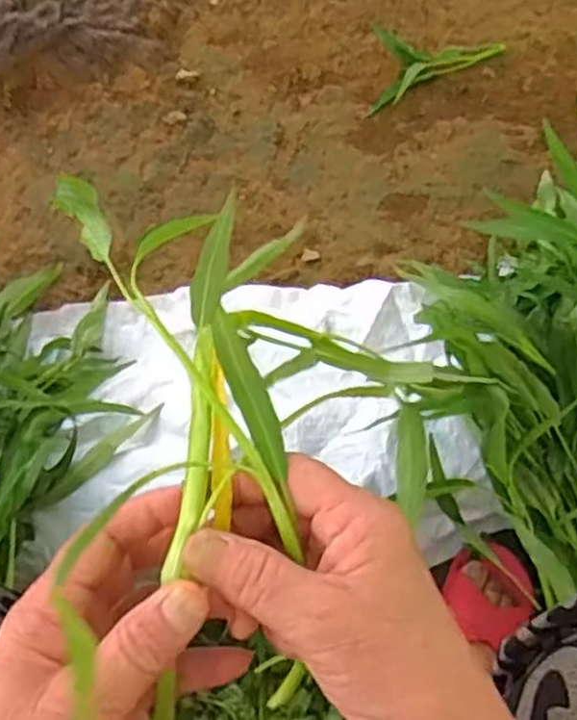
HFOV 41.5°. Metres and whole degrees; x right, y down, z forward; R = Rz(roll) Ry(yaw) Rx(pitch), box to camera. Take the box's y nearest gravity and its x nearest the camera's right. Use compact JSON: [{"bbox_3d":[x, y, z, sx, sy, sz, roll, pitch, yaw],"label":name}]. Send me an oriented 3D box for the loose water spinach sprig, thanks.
[{"bbox_3d":[0.218,-0.424,1.111,0.184,0.023,0.158,5,63,4],"label":"loose water spinach sprig"}]

